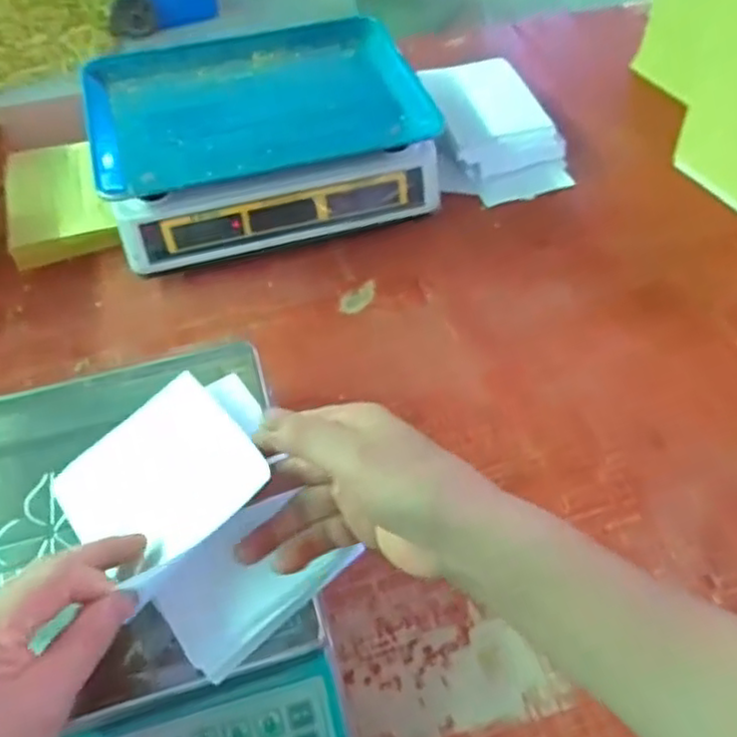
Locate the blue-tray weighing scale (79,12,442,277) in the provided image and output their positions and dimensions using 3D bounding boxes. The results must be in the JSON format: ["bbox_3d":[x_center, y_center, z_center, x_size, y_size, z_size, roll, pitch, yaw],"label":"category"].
[{"bbox_3d":[-0.114,-0.248,0.728,0.321,0.107,0.269,-14,56,-10],"label":"blue-tray weighing scale"}]

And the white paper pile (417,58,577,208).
[{"bbox_3d":[0.143,-0.274,0.774,0.150,0.055,0.185,-14,56,-10],"label":"white paper pile"}]

